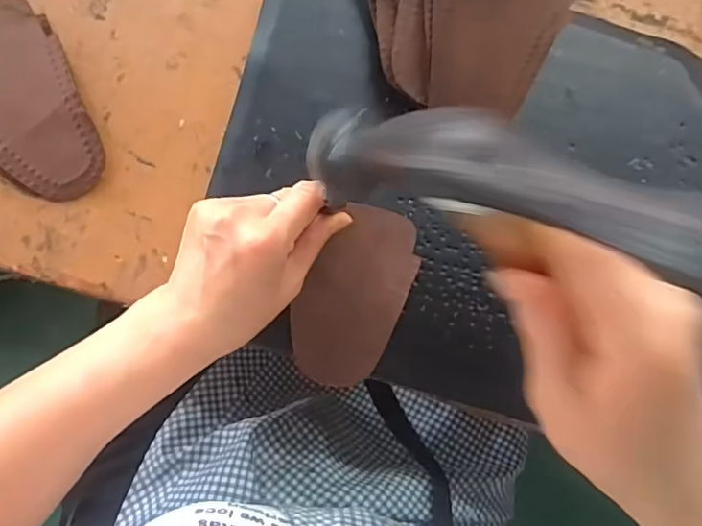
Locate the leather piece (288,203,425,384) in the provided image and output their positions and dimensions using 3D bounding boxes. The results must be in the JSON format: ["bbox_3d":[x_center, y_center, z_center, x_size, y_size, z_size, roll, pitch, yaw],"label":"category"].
[{"bbox_3d":[0.004,0.023,0.388,0.068,0.009,0.123,26,85,-3],"label":"leather piece"}]

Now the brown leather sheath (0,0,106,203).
[{"bbox_3d":[-0.232,-0.118,0.393,0.091,0.016,0.154,-43,92,-8],"label":"brown leather sheath"}]

